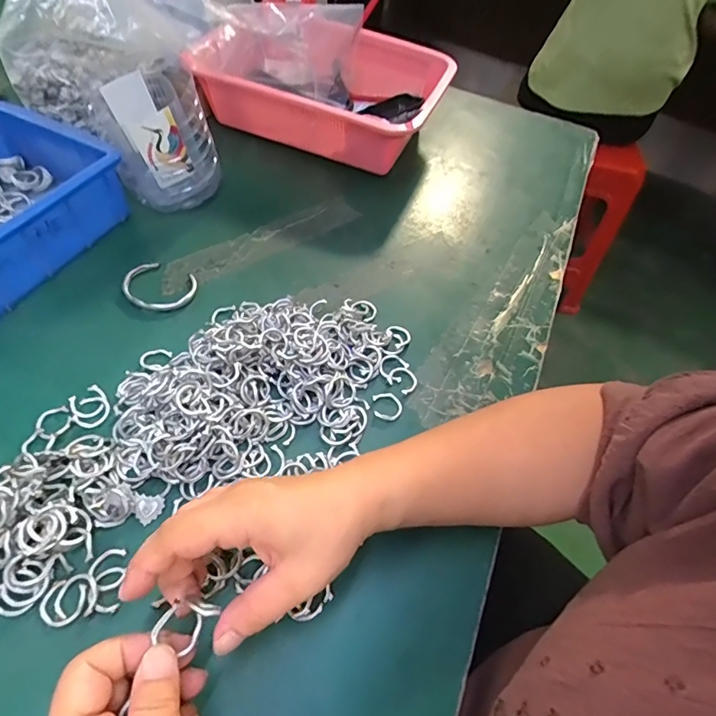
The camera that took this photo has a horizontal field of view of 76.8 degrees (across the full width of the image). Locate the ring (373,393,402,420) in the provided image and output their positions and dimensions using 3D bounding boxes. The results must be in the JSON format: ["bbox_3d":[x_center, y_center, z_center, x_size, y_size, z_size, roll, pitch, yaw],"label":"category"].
[{"bbox_3d":[0.025,0.040,0.378,0.024,0.004,0.024,4,54,-5],"label":"ring"}]

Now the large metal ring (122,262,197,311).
[{"bbox_3d":[-0.189,-0.067,0.428,0.067,0.010,0.053,18,54,6],"label":"large metal ring"}]

